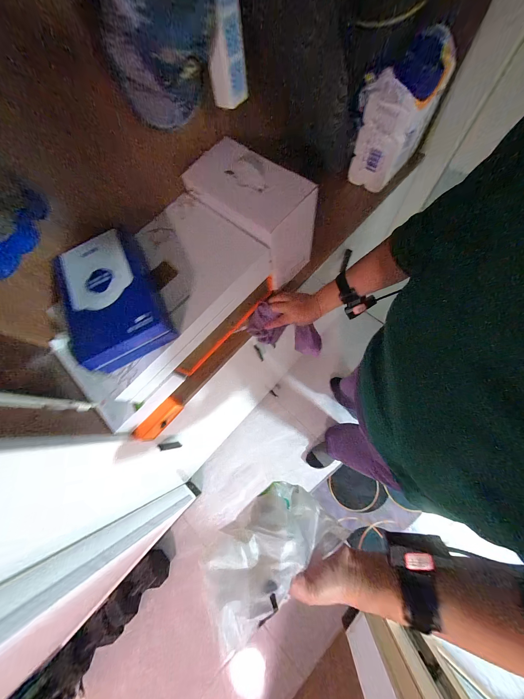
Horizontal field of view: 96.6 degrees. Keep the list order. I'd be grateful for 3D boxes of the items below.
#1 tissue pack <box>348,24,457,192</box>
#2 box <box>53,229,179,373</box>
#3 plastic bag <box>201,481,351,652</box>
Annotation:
[{"bbox_3d":[0.316,-0.548,0.564,0.133,0.229,0.161,33,79,15],"label":"tissue pack"},{"bbox_3d":[-0.262,-0.088,0.400,0.151,0.064,0.229,-29,72,-3],"label":"box"},{"bbox_3d":[0.021,0.228,0.287,0.181,0.034,0.096,-10,52,-34],"label":"plastic bag"}]

